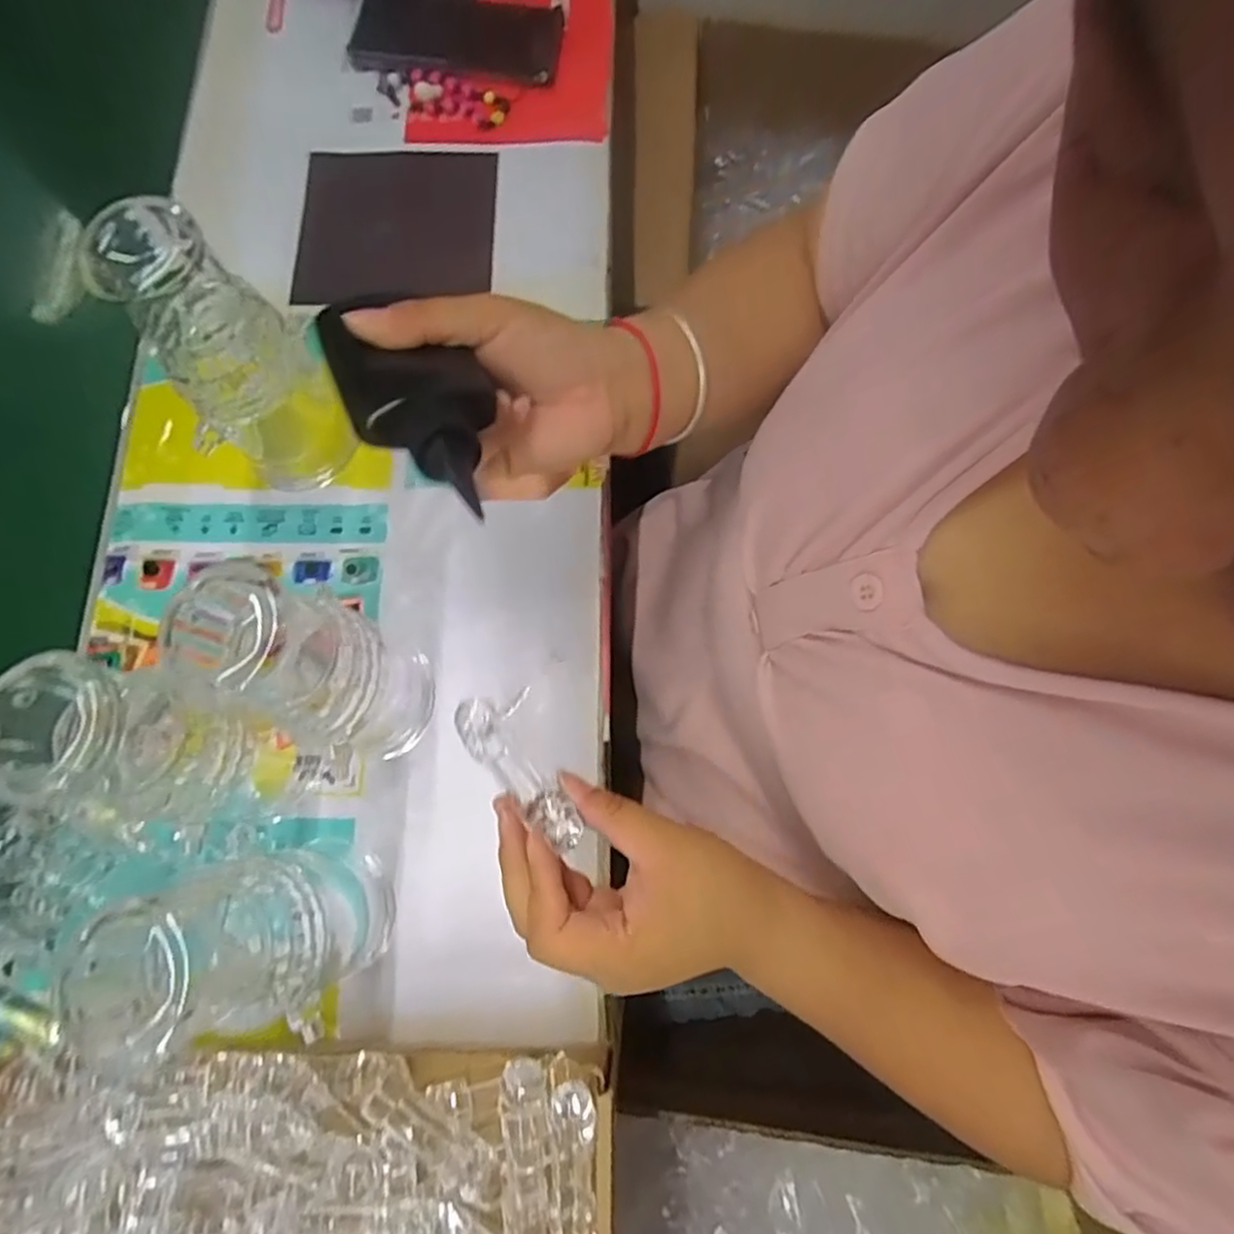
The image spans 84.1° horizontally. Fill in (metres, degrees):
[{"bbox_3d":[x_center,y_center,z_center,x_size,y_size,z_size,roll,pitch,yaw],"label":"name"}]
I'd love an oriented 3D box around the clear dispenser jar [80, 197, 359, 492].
[{"bbox_3d":[-0.209,-0.141,0.387,0.071,0.173,0.069,0,74,1],"label":"clear dispenser jar"}]

